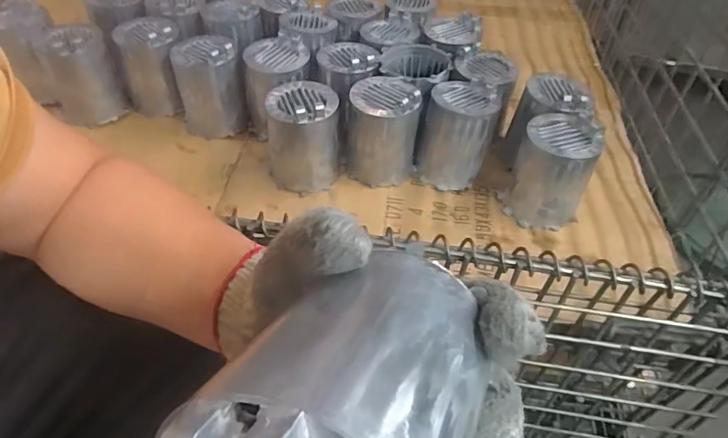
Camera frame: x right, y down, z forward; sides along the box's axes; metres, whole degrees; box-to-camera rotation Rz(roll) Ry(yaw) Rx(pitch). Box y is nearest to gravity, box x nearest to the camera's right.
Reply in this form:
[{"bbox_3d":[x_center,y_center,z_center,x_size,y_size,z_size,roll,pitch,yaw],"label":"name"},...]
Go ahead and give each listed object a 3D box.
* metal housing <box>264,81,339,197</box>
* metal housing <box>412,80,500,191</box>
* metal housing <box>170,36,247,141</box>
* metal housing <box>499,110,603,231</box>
[{"bbox_3d":[-0.077,-0.094,0.630,0.094,0.125,0.105,-8,45,-5],"label":"metal housing"},{"bbox_3d":[0.123,-0.110,0.654,0.089,0.109,0.095,20,50,14],"label":"metal housing"},{"bbox_3d":[-0.220,-0.188,0.702,0.088,0.136,0.091,-16,51,-18],"label":"metal housing"},{"bbox_3d":[0.230,-0.059,0.606,0.093,0.113,0.090,18,49,12],"label":"metal housing"}]

